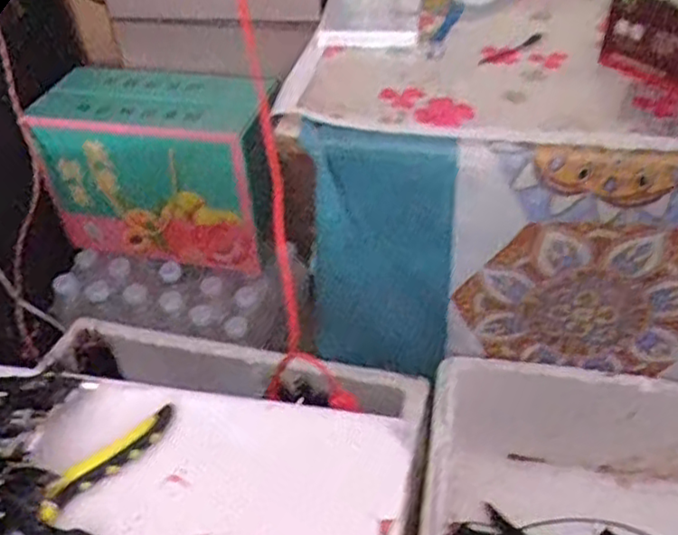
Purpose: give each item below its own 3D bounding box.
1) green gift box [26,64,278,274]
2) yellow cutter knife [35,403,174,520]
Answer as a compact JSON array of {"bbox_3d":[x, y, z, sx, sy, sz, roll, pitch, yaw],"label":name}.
[{"bbox_3d":[-0.248,-0.145,1.003,0.323,0.230,0.155,10,44,14],"label":"green gift box"},{"bbox_3d":[-0.153,0.130,0.460,0.019,0.015,0.103,31,52,32],"label":"yellow cutter knife"}]

